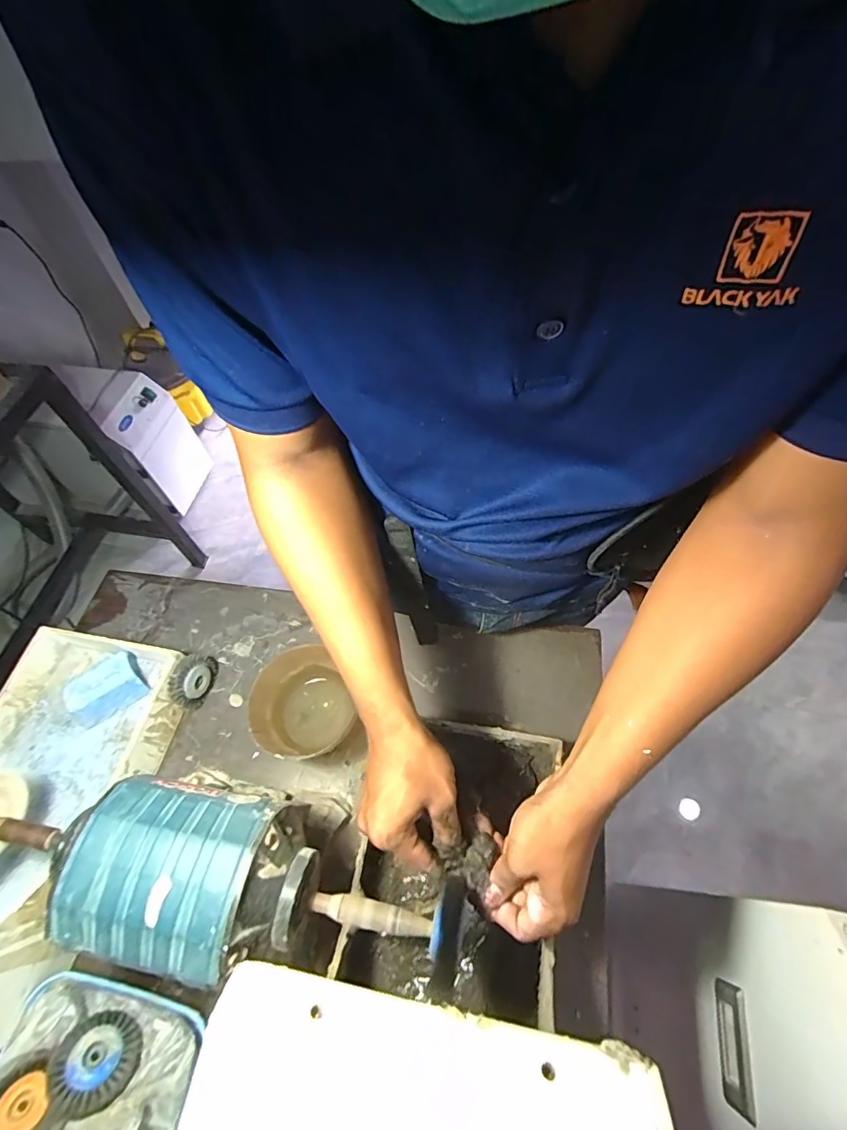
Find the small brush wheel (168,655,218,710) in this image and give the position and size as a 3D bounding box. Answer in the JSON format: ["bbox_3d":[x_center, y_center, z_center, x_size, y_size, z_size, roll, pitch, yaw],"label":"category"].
[{"bbox_3d":[-0.282,0.141,0.609,0.024,0.058,0.065,13,61,11],"label":"small brush wheel"}]

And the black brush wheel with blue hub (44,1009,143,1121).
[{"bbox_3d":[-0.274,0.417,0.417,0.063,0.013,0.063,13,42,-12],"label":"black brush wheel with blue hub"}]

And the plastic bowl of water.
[{"bbox_3d":[-0.141,0.163,0.571,0.100,0.074,0.109,-1,59,2],"label":"plastic bowl of water"}]

